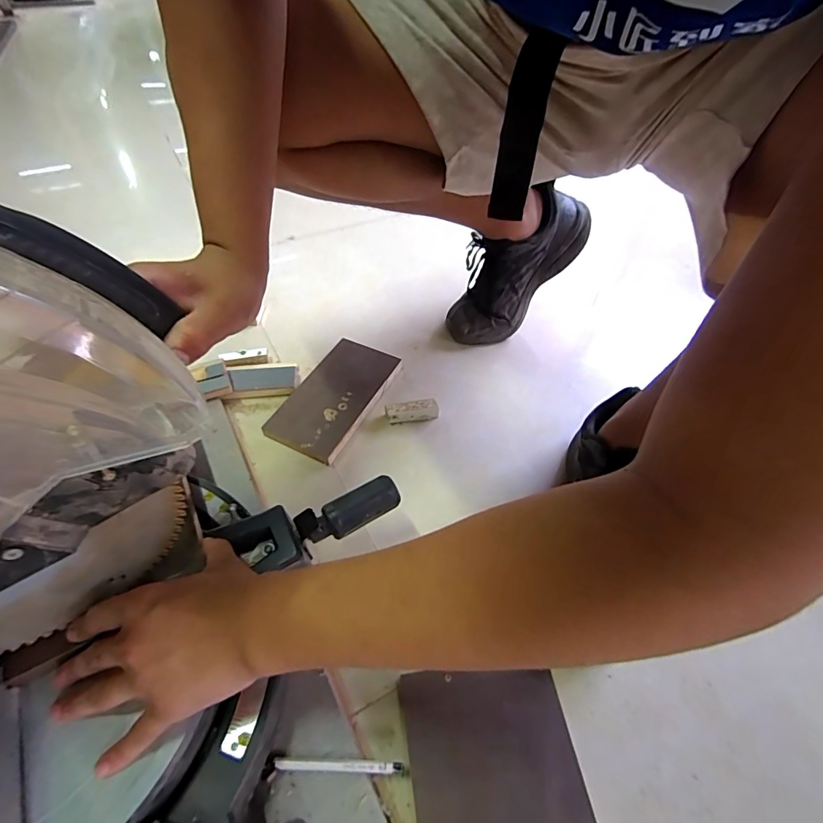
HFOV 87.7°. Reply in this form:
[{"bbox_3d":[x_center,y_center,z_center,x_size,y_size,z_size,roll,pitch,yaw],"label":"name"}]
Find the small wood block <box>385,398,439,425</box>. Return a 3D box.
[{"bbox_3d":[0.001,0.002,0.589,0.070,0.028,0.019,-7,51,-7],"label":"small wood block"}]

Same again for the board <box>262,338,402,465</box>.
[{"bbox_3d":[-0.107,-0.023,0.601,0.104,0.017,0.199,21,53,15],"label":"board"}]

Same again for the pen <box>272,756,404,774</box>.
[{"bbox_3d":[-0.059,0.286,0.346,0.102,0.010,0.008,3,51,0],"label":"pen"}]

